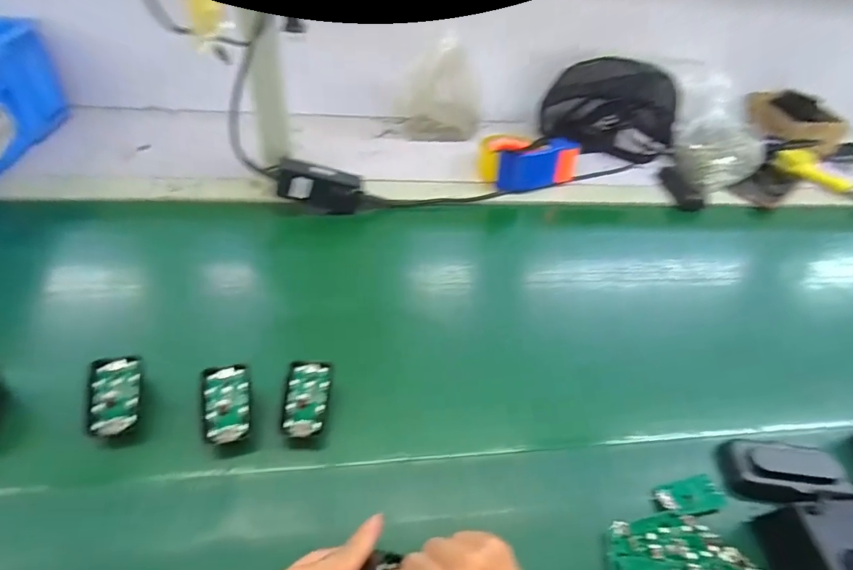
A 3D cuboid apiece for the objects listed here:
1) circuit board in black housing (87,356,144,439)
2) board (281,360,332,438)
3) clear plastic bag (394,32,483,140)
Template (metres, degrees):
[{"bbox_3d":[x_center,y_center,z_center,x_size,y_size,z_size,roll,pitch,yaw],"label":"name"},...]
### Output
[{"bbox_3d":[-0.277,0.099,0.400,0.038,0.012,0.071,-1,63,-24],"label":"circuit board in black housing"},{"bbox_3d":[-0.110,0.105,0.414,0.039,0.007,0.068,5,67,-7],"label":"board"},{"bbox_3d":[0.027,-0.331,0.792,0.147,0.162,0.072,4,44,-4],"label":"clear plastic bag"}]

